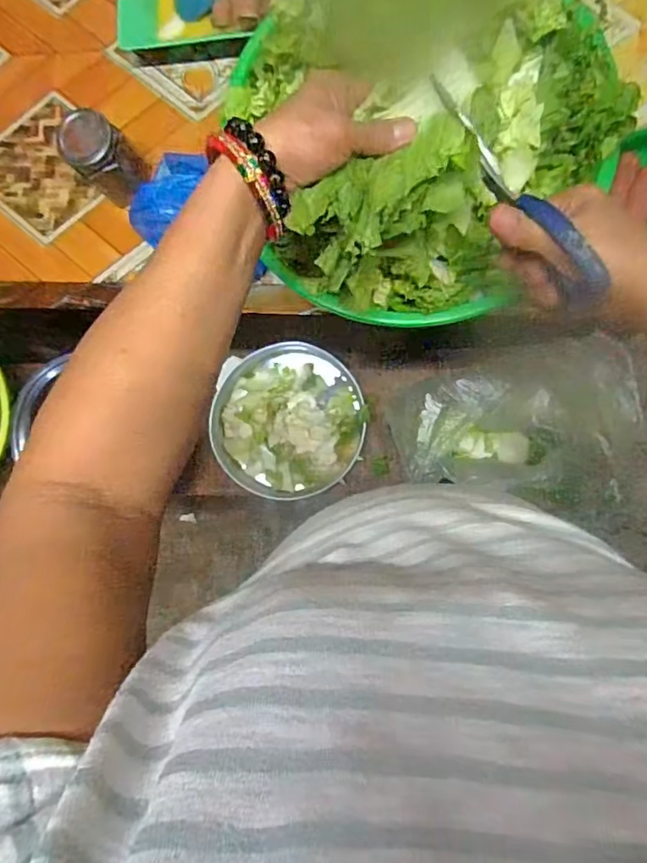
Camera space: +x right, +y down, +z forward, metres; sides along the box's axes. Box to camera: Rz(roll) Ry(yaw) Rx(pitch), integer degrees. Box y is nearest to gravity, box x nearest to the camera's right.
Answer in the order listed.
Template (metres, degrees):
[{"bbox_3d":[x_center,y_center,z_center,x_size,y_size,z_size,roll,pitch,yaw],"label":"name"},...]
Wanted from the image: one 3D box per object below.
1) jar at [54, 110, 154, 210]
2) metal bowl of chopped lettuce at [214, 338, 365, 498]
[{"bbox_3d":[-0.238,-0.298,0.572,0.053,0.095,0.060,41,94,7],"label":"jar"},{"bbox_3d":[-0.054,-0.012,0.828,0.231,0.085,0.237,0,88,8],"label":"metal bowl of chopped lettuce"}]

